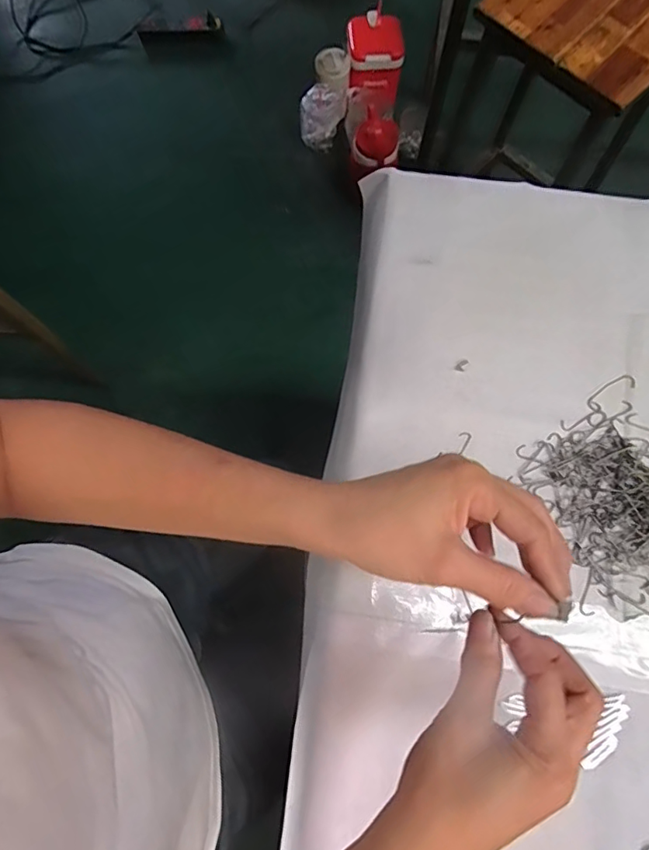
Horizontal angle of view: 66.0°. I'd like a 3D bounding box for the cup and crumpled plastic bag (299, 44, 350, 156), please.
[{"bbox_3d":[0.010,-0.903,1.401,0.112,0.158,0.221,18,75,7],"label":"cup and crumpled plastic bag"}]

